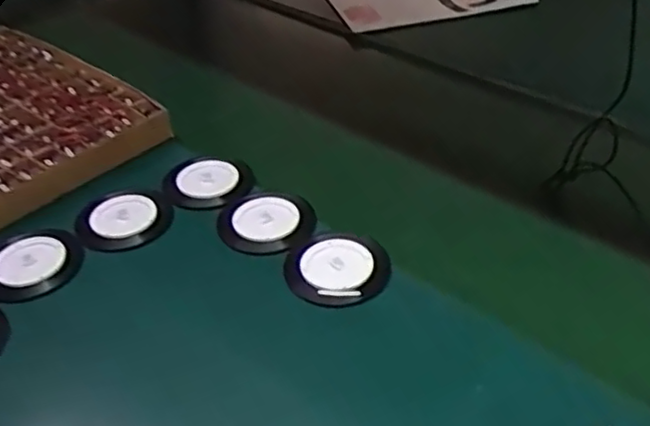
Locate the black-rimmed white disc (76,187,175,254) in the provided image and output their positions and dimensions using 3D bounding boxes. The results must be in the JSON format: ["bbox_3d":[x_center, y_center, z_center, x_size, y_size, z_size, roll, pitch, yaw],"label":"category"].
[{"bbox_3d":[-0.216,0.007,0.746,0.095,0.018,0.088,-2,38,2],"label":"black-rimmed white disc"}]

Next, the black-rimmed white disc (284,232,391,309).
[{"bbox_3d":[0.014,0.055,0.674,0.102,0.022,0.096,-2,38,2],"label":"black-rimmed white disc"}]

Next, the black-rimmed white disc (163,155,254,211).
[{"bbox_3d":[-0.132,-0.038,0.790,0.095,0.017,0.088,-3,38,0],"label":"black-rimmed white disc"}]

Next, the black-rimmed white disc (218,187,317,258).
[{"bbox_3d":[-0.061,0.008,0.735,0.102,0.015,0.095,-2,38,2],"label":"black-rimmed white disc"}]

